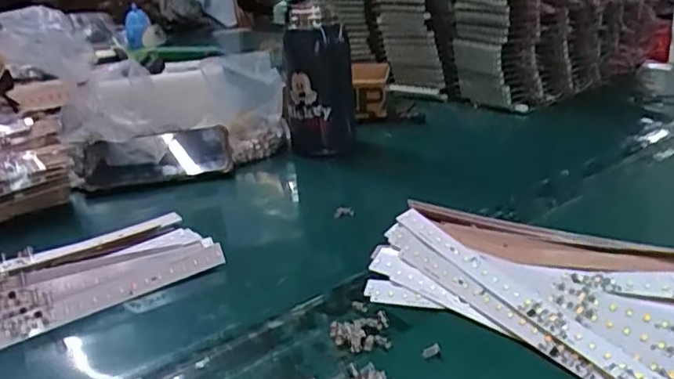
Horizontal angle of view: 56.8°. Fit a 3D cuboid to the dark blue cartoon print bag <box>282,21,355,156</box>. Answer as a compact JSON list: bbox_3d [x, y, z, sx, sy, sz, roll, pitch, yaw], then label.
[{"bbox_3d":[-0.023,-0.116,0.762,0.083,0.150,0.054,-5,21,0],"label":"dark blue cartoon print bag"}]

